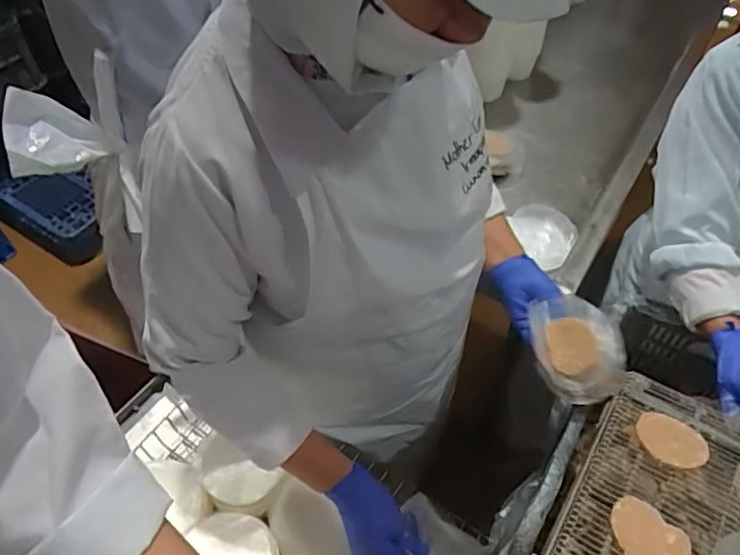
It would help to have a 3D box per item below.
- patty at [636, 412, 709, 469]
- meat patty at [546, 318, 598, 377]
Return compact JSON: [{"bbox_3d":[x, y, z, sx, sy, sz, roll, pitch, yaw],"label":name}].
[{"bbox_3d":[0.323,0.177,0.601,0.071,0.018,0.054,20,48,18],"label":"patty"},{"bbox_3d":[0.268,0.089,0.738,0.063,0.010,0.075,-21,63,36],"label":"meat patty"}]

